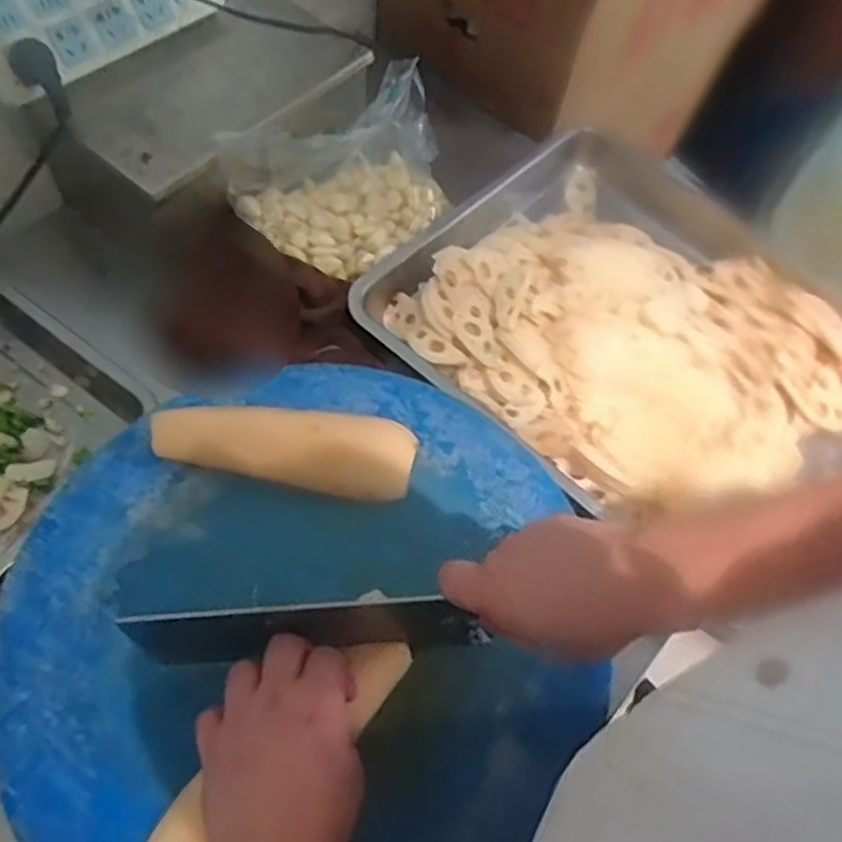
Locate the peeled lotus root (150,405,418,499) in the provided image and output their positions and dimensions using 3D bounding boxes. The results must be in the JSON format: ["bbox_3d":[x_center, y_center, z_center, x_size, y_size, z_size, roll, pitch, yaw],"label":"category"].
[{"bbox_3d":[-0.102,0.014,0.573,0.193,0.034,0.062,11,60,2],"label":"peeled lotus root"}]

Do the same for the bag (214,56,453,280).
[{"bbox_3d":[-0.067,-0.226,0.710,0.210,0.133,0.104,-26,65,-18],"label":"bag"}]

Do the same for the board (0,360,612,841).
[{"bbox_3d":[-0.089,0.136,0.525,0.387,0.023,0.392,2,60,-3],"label":"board"}]

